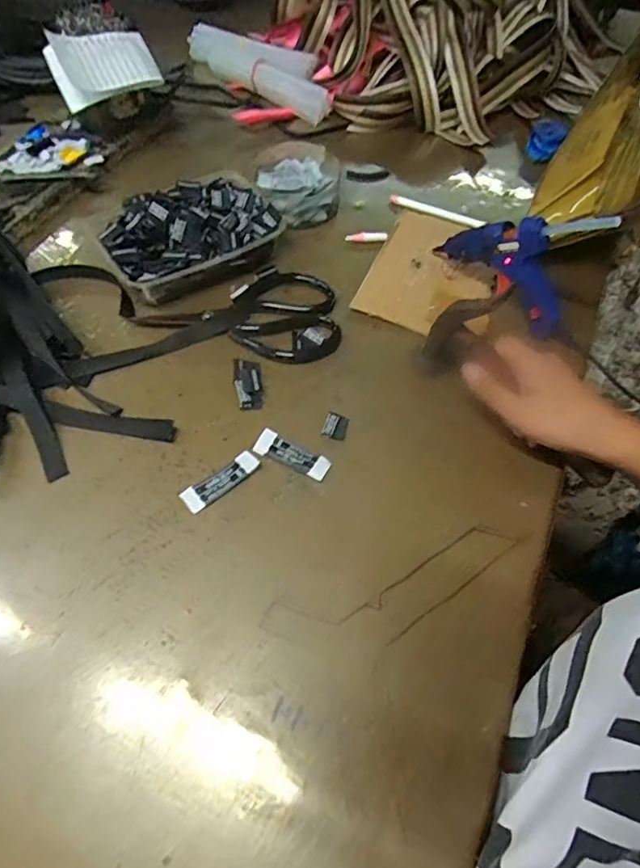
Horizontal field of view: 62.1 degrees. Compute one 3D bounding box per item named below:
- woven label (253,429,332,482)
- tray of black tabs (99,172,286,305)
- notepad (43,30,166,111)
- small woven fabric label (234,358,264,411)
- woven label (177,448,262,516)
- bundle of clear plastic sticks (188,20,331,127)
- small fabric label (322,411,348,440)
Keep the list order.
[{"bbox_3d":[-0.022,0.017,0.424,0.061,0.006,0.021,25,60,12],"label":"woven label"},{"bbox_3d":[-0.125,-0.196,0.523,0.168,0.042,0.121,-31,65,-20],"label":"tray of black tabs"},{"bbox_3d":[-0.229,-0.388,0.566,0.104,0.048,0.071,-30,91,-25],"label":"notepad"},{"bbox_3d":[-0.061,-0.045,0.456,0.022,0.011,0.052,-7,59,-7],"label":"small woven fabric label"},{"bbox_3d":[-0.076,0.035,0.409,0.063,0.005,0.020,-36,67,-22],"label":"woven label"},{"bbox_3d":[-0.083,-0.489,0.705,0.244,0.040,0.065,38,64,18],"label":"bundle of clear plastic sticks"},{"bbox_3d":[0.013,-0.006,0.443,0.019,0.007,0.024,14,59,5],"label":"small fabric label"}]

